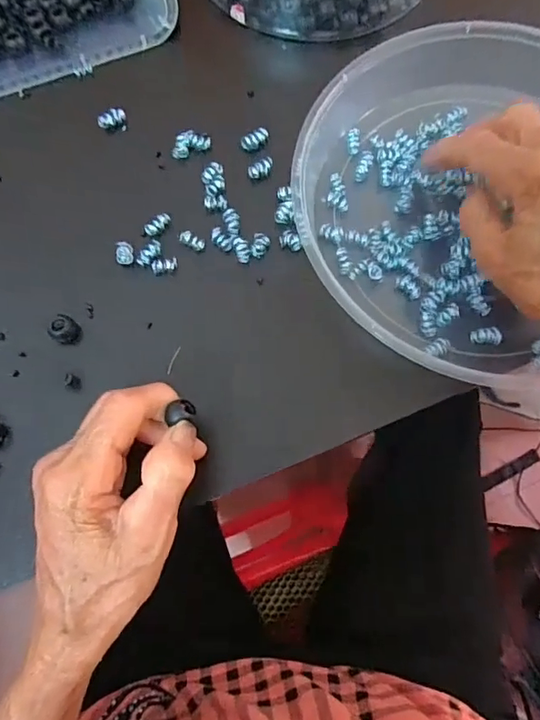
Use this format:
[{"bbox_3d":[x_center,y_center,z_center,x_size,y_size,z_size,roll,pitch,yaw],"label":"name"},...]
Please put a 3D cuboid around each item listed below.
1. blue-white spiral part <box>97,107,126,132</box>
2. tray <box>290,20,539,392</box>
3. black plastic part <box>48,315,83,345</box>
[{"bbox_3d":[-0.104,-0.159,0.343,0.018,0.012,0.010,-23,77,-6],"label":"blue-white spiral part"},{"bbox_3d":[0.133,-0.100,0.317,0.231,0.041,0.220,0,75,-1],"label":"tray"},{"bbox_3d":[-0.120,-0.017,0.302,0.013,0.016,0.015,37,78,8],"label":"black plastic part"}]

